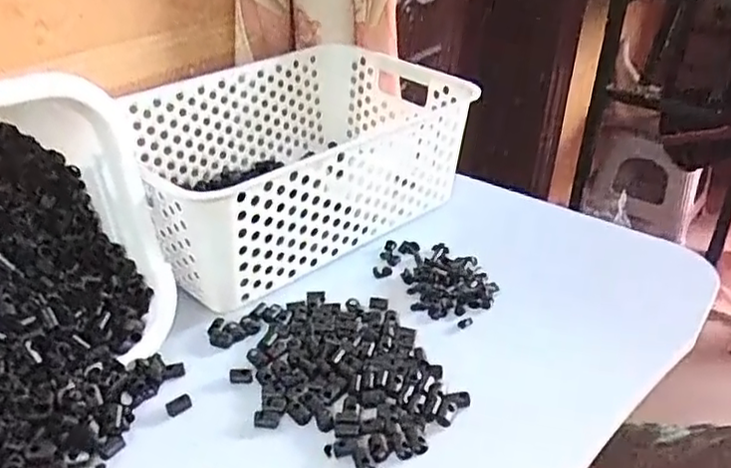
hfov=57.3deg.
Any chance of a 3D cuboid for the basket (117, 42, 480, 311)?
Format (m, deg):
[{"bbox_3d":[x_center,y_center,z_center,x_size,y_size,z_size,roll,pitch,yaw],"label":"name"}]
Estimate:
[{"bbox_3d":[-0.069,-0.066,0.602,0.296,0.118,0.200,-25,40,-37],"label":"basket"}]

